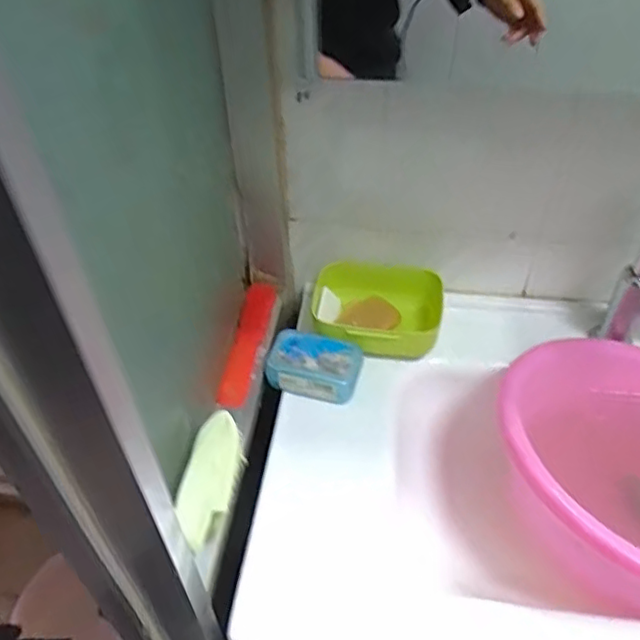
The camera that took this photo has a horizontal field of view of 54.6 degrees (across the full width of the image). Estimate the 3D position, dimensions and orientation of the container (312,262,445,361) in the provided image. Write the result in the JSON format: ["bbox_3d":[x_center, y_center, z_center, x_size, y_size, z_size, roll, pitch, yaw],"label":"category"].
[{"bbox_3d":[0.069,-0.005,0.799,0.163,0.060,0.124,5,45,7],"label":"container"}]

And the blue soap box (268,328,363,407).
[{"bbox_3d":[-0.007,0.054,0.745,0.107,0.044,0.070,10,46,12],"label":"blue soap box"}]

